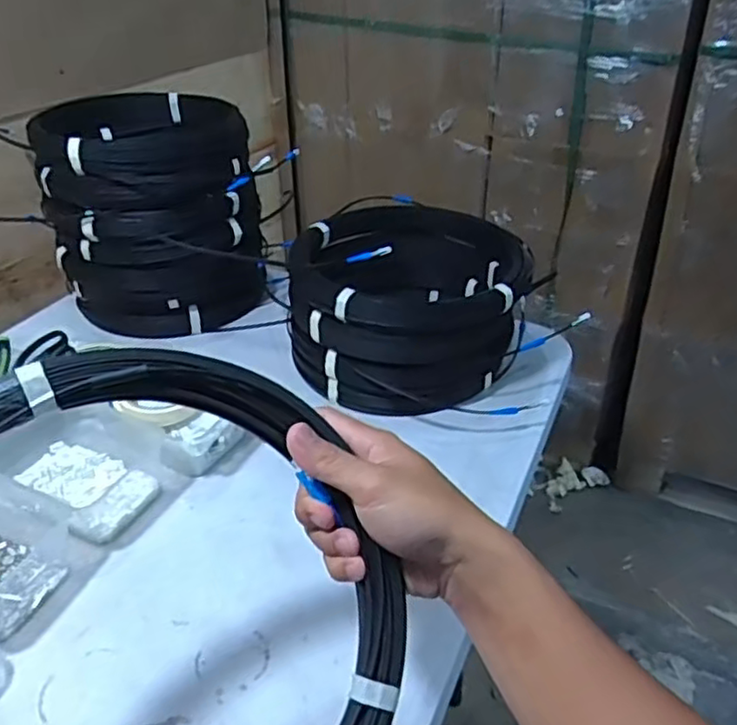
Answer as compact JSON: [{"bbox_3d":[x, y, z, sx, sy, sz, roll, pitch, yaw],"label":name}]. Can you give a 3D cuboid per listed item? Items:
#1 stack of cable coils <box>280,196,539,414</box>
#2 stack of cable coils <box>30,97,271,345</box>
[{"bbox_3d":[0.054,-0.079,0.882,0.288,0.146,0.323,6,33,10],"label":"stack of cable coils"},{"bbox_3d":[-0.297,-0.210,0.973,0.270,0.269,0.270,-3,33,-3],"label":"stack of cable coils"}]

